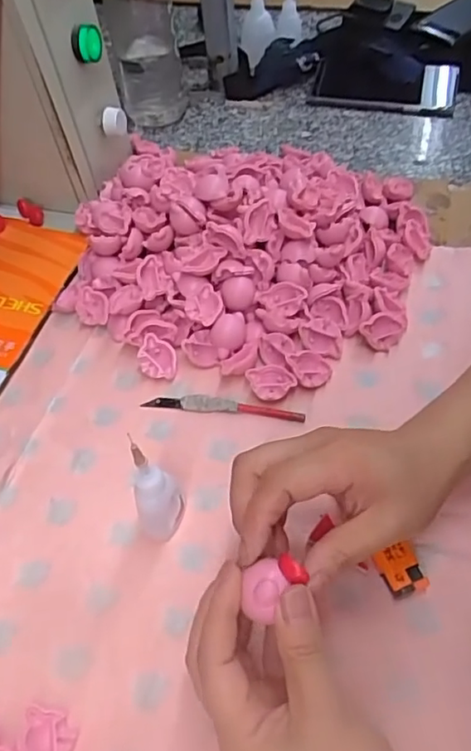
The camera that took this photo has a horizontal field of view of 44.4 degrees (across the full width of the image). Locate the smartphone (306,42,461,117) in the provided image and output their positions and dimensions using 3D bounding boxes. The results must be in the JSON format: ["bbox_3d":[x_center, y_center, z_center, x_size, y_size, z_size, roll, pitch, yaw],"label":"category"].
[{"bbox_3d":[0.174,-0.340,0.667,0.158,0.014,0.082,13,78,6],"label":"smartphone"}]

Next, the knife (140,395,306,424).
[{"bbox_3d":[-0.009,0.022,0.431,0.119,0.006,0.014,5,54,8],"label":"knife"}]

